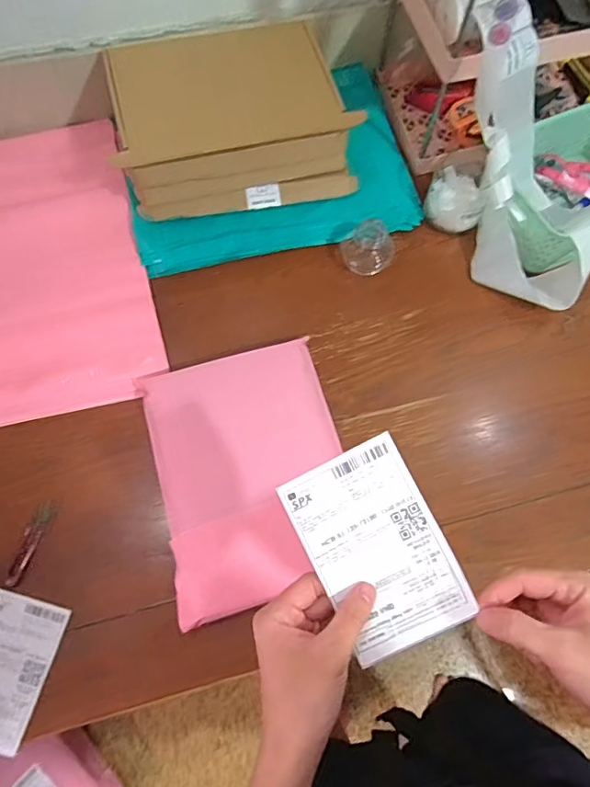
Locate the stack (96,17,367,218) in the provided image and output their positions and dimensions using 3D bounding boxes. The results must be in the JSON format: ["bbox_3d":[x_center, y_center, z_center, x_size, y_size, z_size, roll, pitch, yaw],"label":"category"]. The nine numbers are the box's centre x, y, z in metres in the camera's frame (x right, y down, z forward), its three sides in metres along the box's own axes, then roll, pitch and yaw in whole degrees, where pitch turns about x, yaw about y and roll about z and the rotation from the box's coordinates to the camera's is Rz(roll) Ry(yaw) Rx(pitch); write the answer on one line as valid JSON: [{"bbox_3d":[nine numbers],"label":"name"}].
[{"bbox_3d":[-0.093,-0.412,0.791,0.330,0.128,0.251,-11,70,-6],"label":"stack"}]

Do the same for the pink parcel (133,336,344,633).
[{"bbox_3d":[-0.054,0.096,0.652,0.228,0.054,0.303,-14,71,-7],"label":"pink parcel"}]

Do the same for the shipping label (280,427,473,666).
[{"bbox_3d":[0.064,0.120,0.409,0.100,0.027,0.148,-25,73,-11],"label":"shipping label"}]

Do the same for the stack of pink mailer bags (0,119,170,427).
[{"bbox_3d":[-0.361,-0.193,0.764,0.270,0.028,0.466,-12,70,-6],"label":"stack of pink mailer bags"}]

